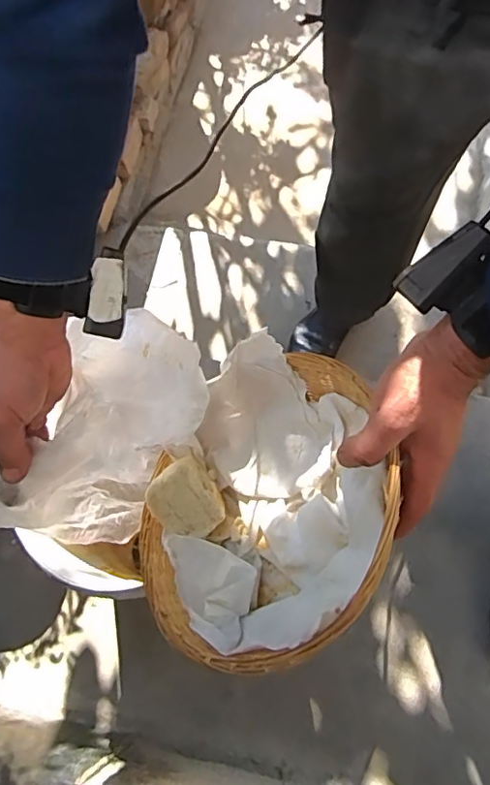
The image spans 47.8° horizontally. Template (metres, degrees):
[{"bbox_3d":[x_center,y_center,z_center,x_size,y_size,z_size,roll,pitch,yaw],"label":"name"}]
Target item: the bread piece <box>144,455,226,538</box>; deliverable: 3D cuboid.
[{"bbox_3d":[-0.060,0.114,0.578,0.068,0.037,0.088,-38,100,-1],"label":"bread piece"}]

